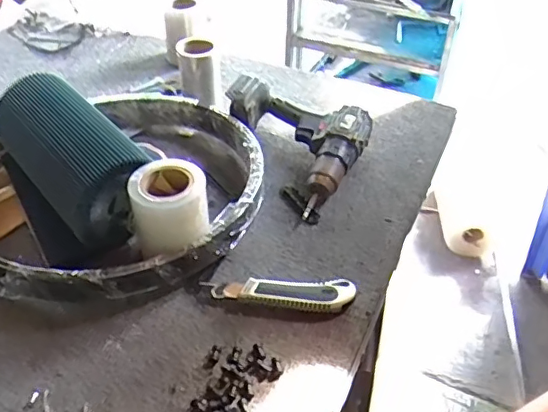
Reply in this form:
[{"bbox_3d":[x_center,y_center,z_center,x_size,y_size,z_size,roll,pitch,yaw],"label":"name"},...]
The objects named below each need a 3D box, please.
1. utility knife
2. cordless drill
[{"bbox_3d":[0.007,0.094,0.603,0.157,0.021,0.036,3,41,4],"label":"utility knife"},{"bbox_3d":[0.009,-0.092,0.775,0.211,0.074,0.184,21,45,22],"label":"cordless drill"}]

